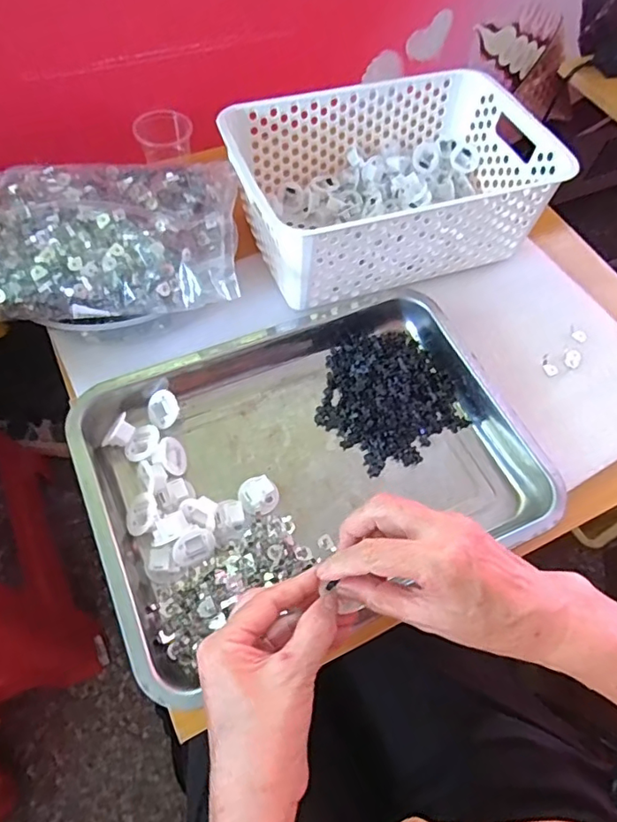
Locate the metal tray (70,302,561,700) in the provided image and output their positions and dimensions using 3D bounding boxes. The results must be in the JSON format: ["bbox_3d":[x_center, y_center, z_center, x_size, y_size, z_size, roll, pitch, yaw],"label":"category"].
[{"bbox_3d":[-0.006,0.030,0.471,0.359,0.045,0.305,-21,64,-15],"label":"metal tray"}]

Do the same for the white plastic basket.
[{"bbox_3d":[0.083,-0.252,0.583,0.319,0.105,0.213,-14,63,-12],"label":"white plastic basket"}]

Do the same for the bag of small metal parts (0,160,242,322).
[{"bbox_3d":[-0.194,-0.173,0.507,0.256,0.055,0.184,1,60,-4],"label":"bag of small metal parts"}]

